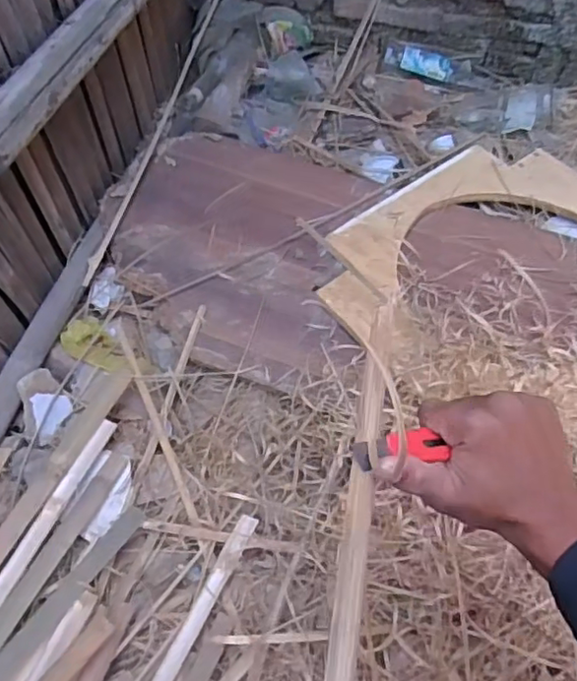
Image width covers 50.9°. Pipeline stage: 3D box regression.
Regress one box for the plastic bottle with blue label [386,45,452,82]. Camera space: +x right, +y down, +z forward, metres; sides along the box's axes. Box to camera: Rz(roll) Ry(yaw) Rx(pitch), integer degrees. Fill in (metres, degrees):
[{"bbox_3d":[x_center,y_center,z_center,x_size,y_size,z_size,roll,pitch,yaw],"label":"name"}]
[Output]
[{"bbox_3d":[0.262,-0.559,1.222,0.142,0.044,0.055,15,57,9],"label":"plastic bottle with blue label"}]

